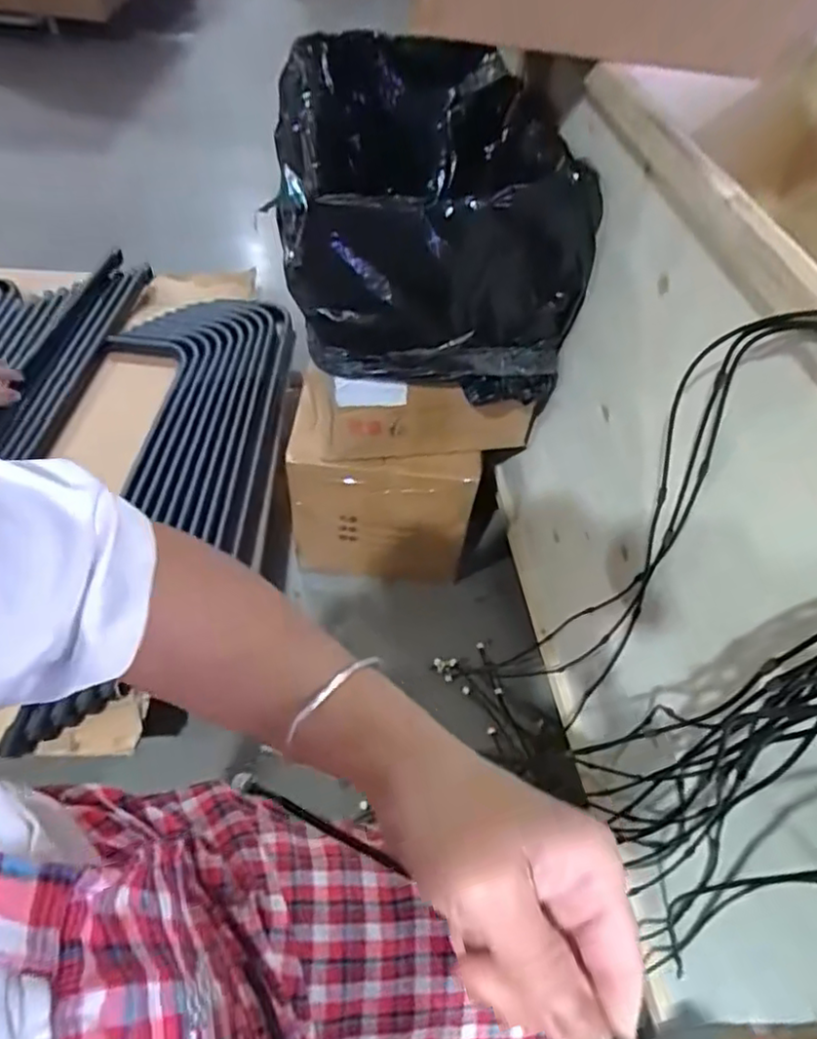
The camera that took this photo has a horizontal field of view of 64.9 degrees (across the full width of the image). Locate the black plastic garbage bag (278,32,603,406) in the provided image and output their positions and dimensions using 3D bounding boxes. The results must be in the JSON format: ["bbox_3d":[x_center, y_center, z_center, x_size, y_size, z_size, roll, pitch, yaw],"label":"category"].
[{"bbox_3d":[-0.004,-0.468,0.976,0.367,0.291,0.562,-7,52,-11],"label":"black plastic garbage bag"}]

